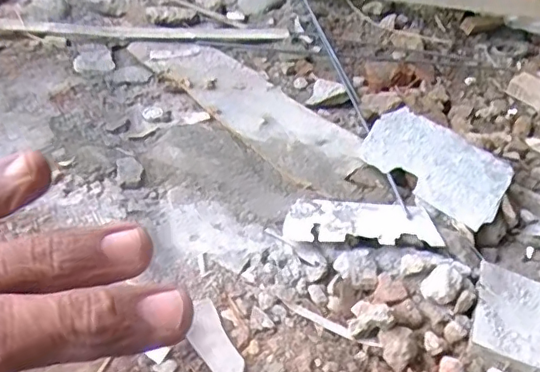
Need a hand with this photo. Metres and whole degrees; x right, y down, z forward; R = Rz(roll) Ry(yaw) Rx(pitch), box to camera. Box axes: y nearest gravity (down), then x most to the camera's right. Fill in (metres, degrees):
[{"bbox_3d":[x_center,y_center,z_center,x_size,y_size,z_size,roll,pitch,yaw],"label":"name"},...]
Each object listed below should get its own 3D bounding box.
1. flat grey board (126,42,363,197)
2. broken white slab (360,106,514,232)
[{"bbox_3d":[-0.048,-0.169,1.068,0.167,0.020,0.593,-30,50,-31],"label":"flat grey board"},{"bbox_3d":[0.274,-0.040,0.925,0.235,0.007,0.157,35,59,22],"label":"broken white slab"}]

